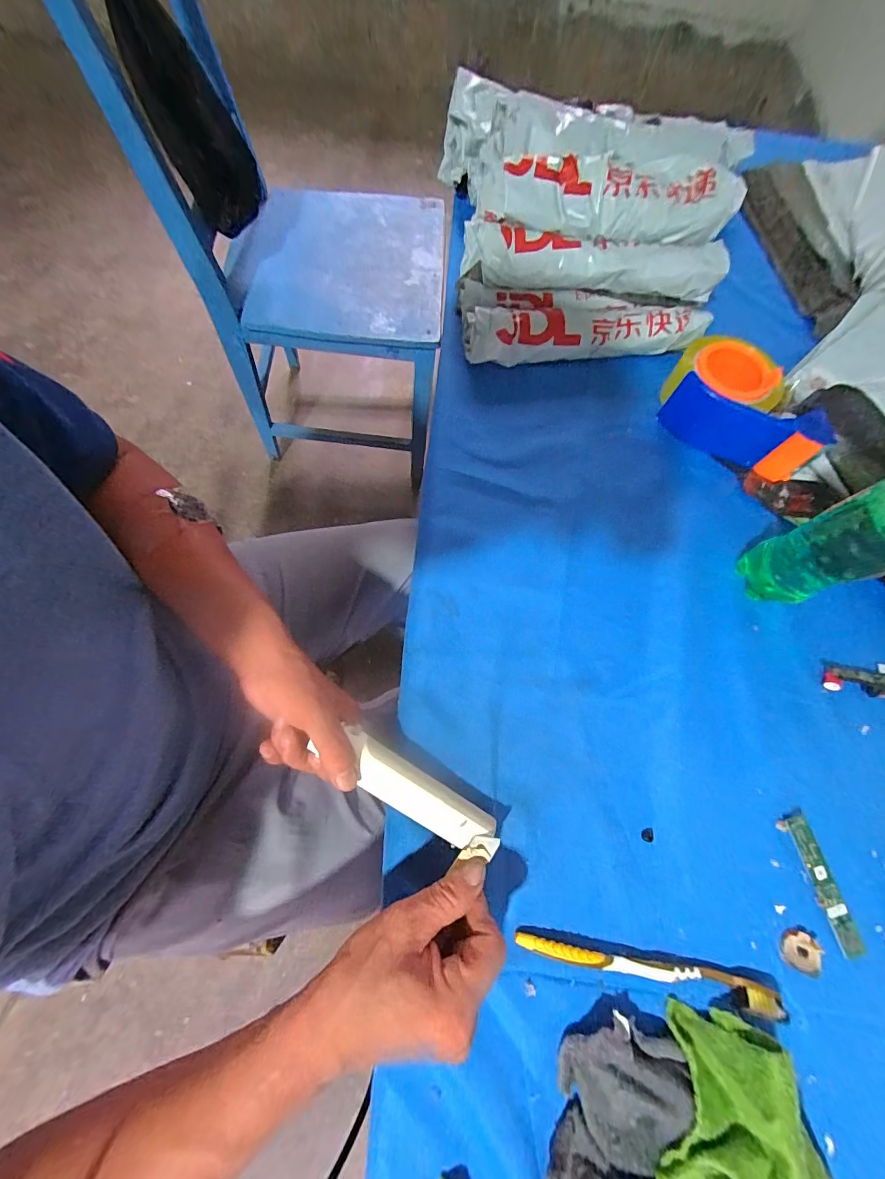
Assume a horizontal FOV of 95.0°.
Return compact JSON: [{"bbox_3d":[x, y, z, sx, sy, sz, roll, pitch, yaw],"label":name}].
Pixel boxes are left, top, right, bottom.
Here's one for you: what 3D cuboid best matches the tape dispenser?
[{"bbox_3d":[0.314,-0.194,0.421,0.155,0.055,0.096,28,73,7],"label":"tape dispenser"}]

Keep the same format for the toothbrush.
[{"bbox_3d":[0.144,0.267,0.285,0.182,0.014,0.016,13,72,3],"label":"toothbrush"}]

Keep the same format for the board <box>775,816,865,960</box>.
[{"bbox_3d":[0.292,0.225,0.309,0.021,0.012,0.095,-19,73,-7],"label":"board"}]

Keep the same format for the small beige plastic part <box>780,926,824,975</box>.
[{"bbox_3d":[0.262,0.264,0.296,0.023,0.006,0.026,35,75,9],"label":"small beige plastic part"}]

